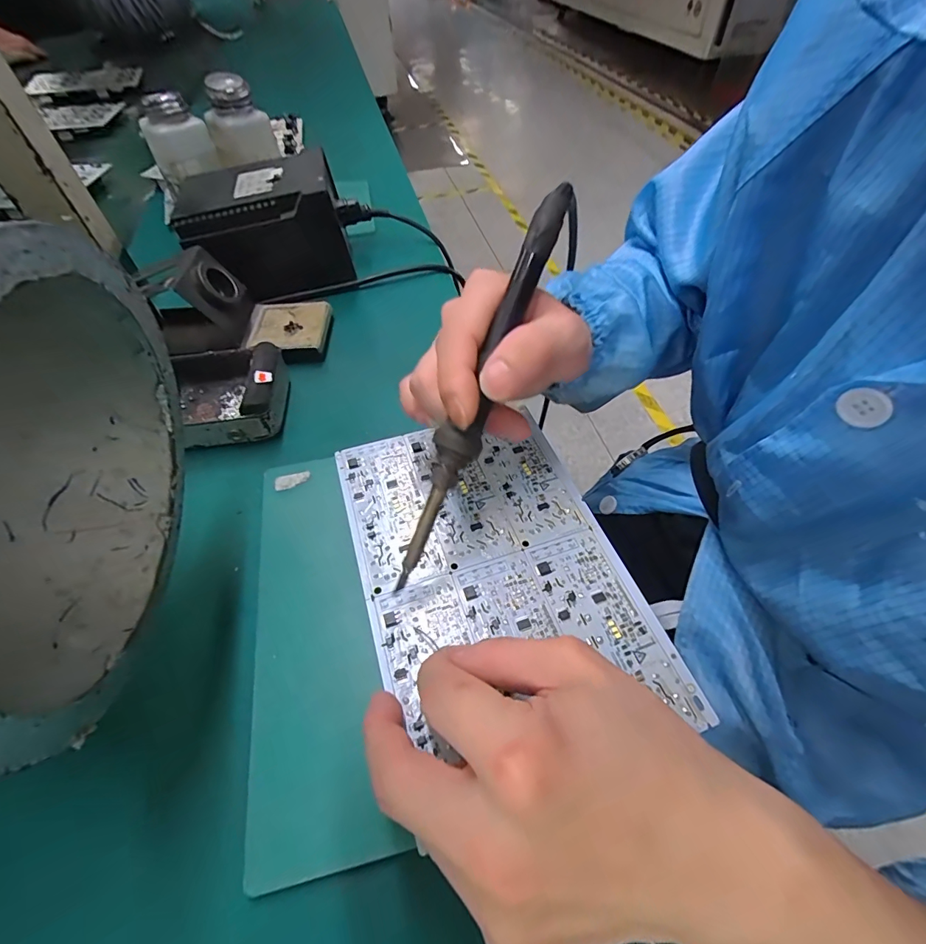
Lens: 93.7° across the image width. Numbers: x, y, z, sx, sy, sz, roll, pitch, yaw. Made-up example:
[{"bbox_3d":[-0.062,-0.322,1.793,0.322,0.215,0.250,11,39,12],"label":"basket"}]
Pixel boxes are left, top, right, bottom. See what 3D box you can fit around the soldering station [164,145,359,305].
[{"bbox_3d":[-0.194,-0.247,0.431,0.142,0.080,0.115,-16,54,-10],"label":"soldering station"}]

